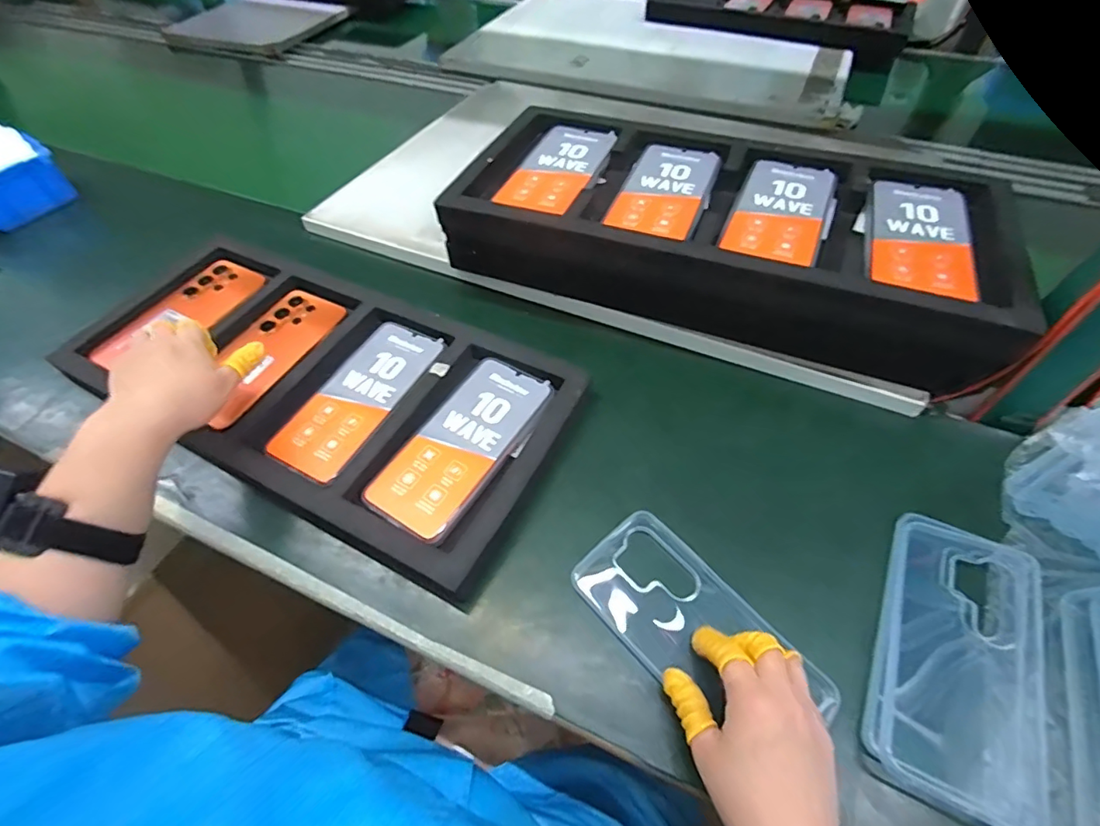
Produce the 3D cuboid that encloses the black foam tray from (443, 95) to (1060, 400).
[{"bbox_3d":[0.160,-0.171,0.521,0.481,0.110,0.214,18,55,15],"label":"black foam tray"}]

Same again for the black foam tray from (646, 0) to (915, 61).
[{"bbox_3d":[0.450,-0.799,1.041,0.490,0.037,0.234,27,58,21],"label":"black foam tray"}]

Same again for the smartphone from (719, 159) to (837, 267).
[{"bbox_3d":[0.210,-0.184,0.471,0.076,0.007,0.158,20,56,16],"label":"smartphone"}]

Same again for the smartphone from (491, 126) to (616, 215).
[{"bbox_3d":[0.011,-0.254,0.533,0.077,0.007,0.166,18,55,15],"label":"smartphone"}]

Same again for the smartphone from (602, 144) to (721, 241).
[{"bbox_3d":[0.112,-0.217,0.505,0.079,0.005,0.151,17,55,14],"label":"smartphone"}]

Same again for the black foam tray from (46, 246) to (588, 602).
[{"bbox_3d":[-0.227,-0.036,0.492,0.491,0.029,0.212,23,56,18],"label":"black foam tray"}]

